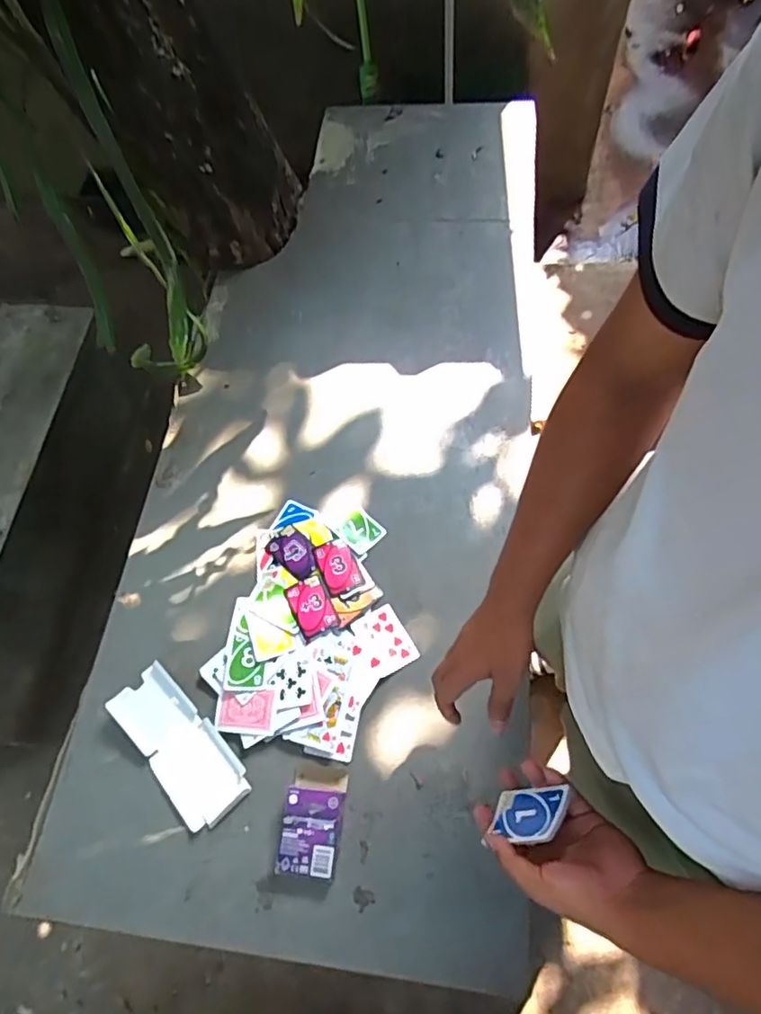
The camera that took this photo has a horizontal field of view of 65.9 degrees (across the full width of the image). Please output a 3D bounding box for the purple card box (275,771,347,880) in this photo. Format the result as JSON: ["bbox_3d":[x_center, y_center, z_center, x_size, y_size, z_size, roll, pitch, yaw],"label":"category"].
[{"bbox_3d":[-0.082,0.381,0.707,0.070,0.028,0.109,3,65,8],"label":"purple card box"}]

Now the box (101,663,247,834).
[{"bbox_3d":[-0.263,0.312,0.766,0.093,0.022,0.209,-42,67,-14],"label":"box"}]

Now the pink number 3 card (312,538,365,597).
[{"bbox_3d":[-0.063,0.086,0.859,0.051,0.009,0.084,-25,64,-6],"label":"pink number 3 card"}]

